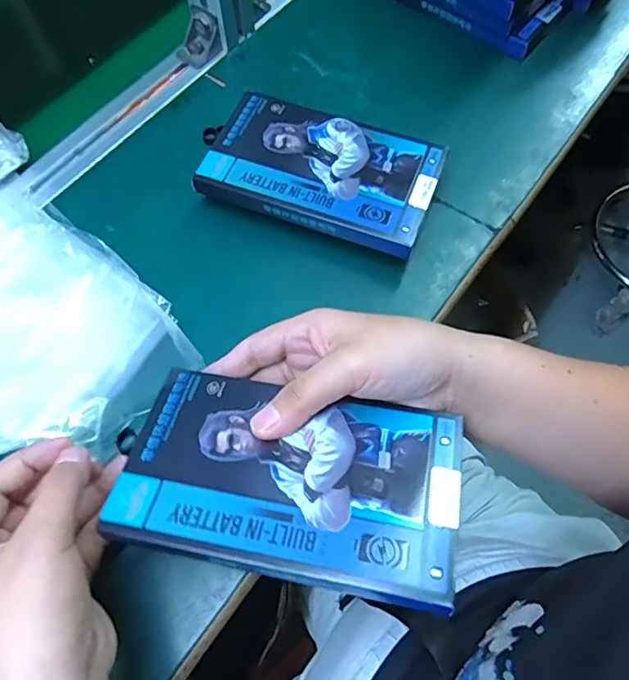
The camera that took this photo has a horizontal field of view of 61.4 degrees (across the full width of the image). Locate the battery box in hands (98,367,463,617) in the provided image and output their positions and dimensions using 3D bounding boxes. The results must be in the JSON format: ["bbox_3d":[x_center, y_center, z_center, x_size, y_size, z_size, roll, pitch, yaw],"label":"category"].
[{"bbox_3d":[-0.013,0.066,0.261,0.162,0.025,0.093,9,65,6],"label":"battery box in hands"}]

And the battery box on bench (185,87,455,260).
[{"bbox_3d":[0.005,-0.125,0.393,0.166,0.024,0.098,20,66,11],"label":"battery box on bench"}]

